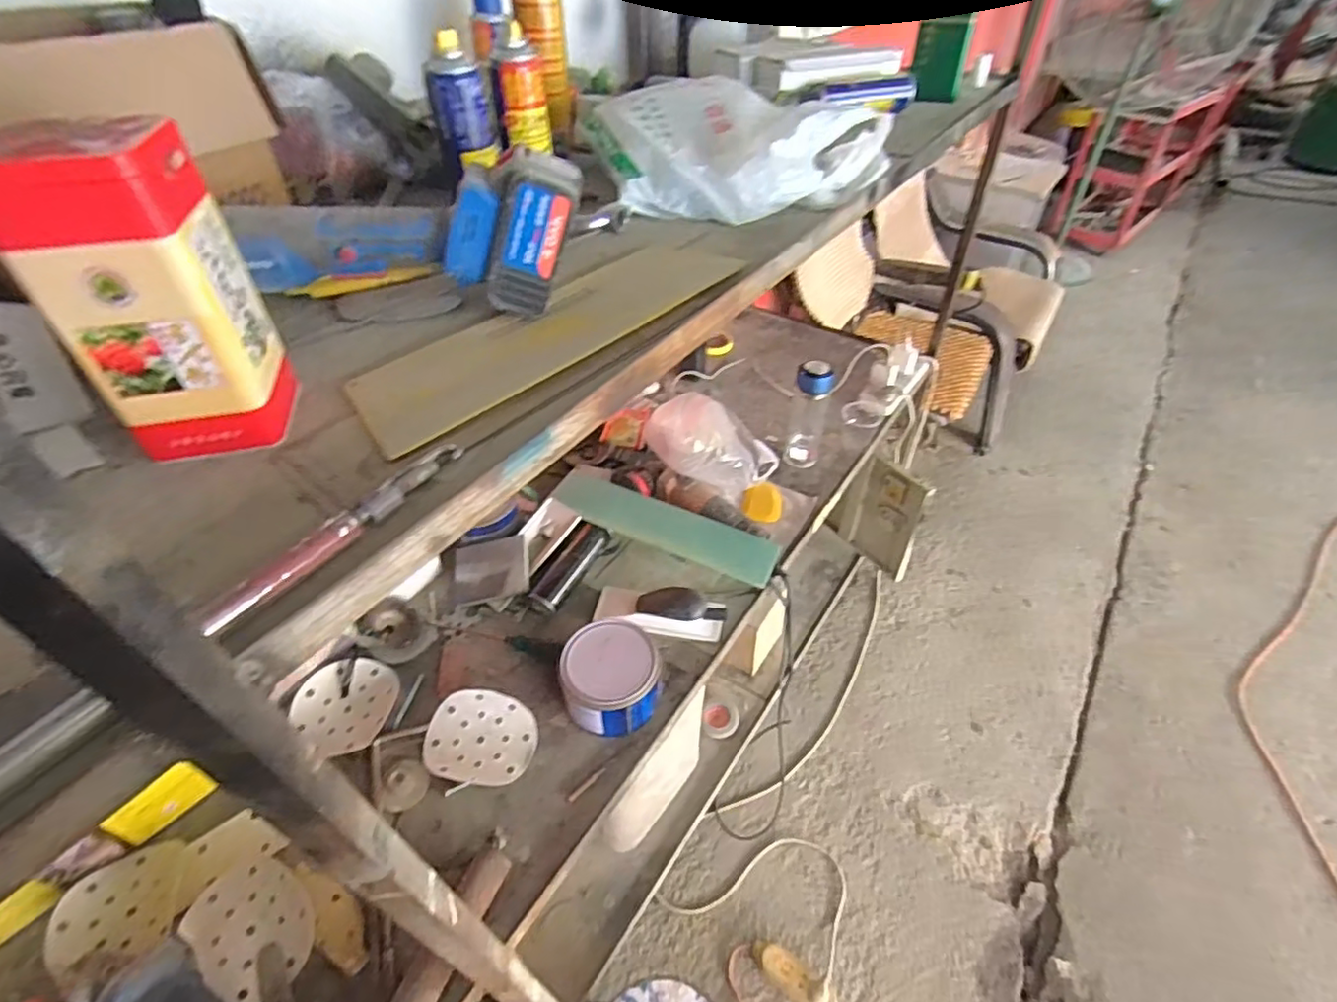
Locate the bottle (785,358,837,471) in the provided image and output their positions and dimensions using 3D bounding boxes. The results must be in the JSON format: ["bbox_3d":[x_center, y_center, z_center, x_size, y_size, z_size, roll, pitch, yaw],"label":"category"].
[{"bbox_3d":[0.261,-0.159,1.162,0.066,0.206,0.077,7,45,6],"label":"bottle"}]

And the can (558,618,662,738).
[{"bbox_3d":[-0.076,0.239,0.855,0.126,0.093,0.135,0,45,0],"label":"can"}]

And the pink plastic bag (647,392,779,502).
[{"bbox_3d":[0.085,-0.119,1.172,0.207,0.153,0.224,-15,47,-15],"label":"pink plastic bag"}]

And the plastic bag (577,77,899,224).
[{"bbox_3d":[0.082,-0.404,0.709,0.311,0.087,0.195,-12,46,-12],"label":"plastic bag"}]

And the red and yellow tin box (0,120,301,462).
[{"bbox_3d":[-0.294,-0.111,0.355,0.085,0.166,0.073,-11,46,-12],"label":"red and yellow tin box"}]

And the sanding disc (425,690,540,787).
[{"bbox_3d":[-0.250,0.316,0.835,0.143,0.014,0.114,8,59,3],"label":"sanding disc"}]

